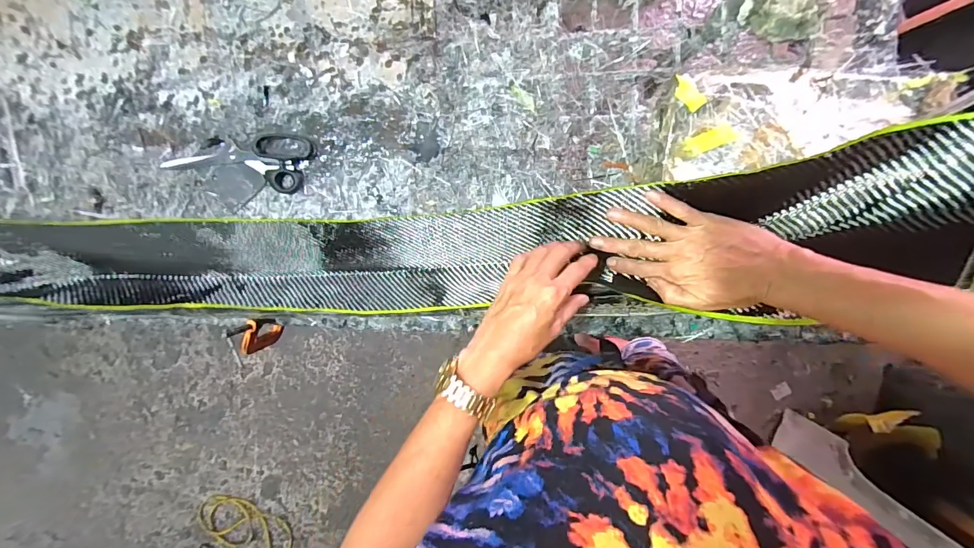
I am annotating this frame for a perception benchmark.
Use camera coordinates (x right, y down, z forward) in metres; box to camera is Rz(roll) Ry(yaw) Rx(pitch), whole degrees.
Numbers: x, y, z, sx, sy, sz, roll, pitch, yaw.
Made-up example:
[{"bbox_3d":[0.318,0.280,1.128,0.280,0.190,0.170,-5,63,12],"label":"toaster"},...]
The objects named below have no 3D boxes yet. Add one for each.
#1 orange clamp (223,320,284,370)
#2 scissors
[{"bbox_3d":[-0.351,0.100,0.621,0.016,0.140,0.080,30,95,1],"label":"orange clamp"},{"bbox_3d":[-0.360,-0.173,0.608,0.221,0.011,0.083,10,96,2],"label":"scissors"}]

